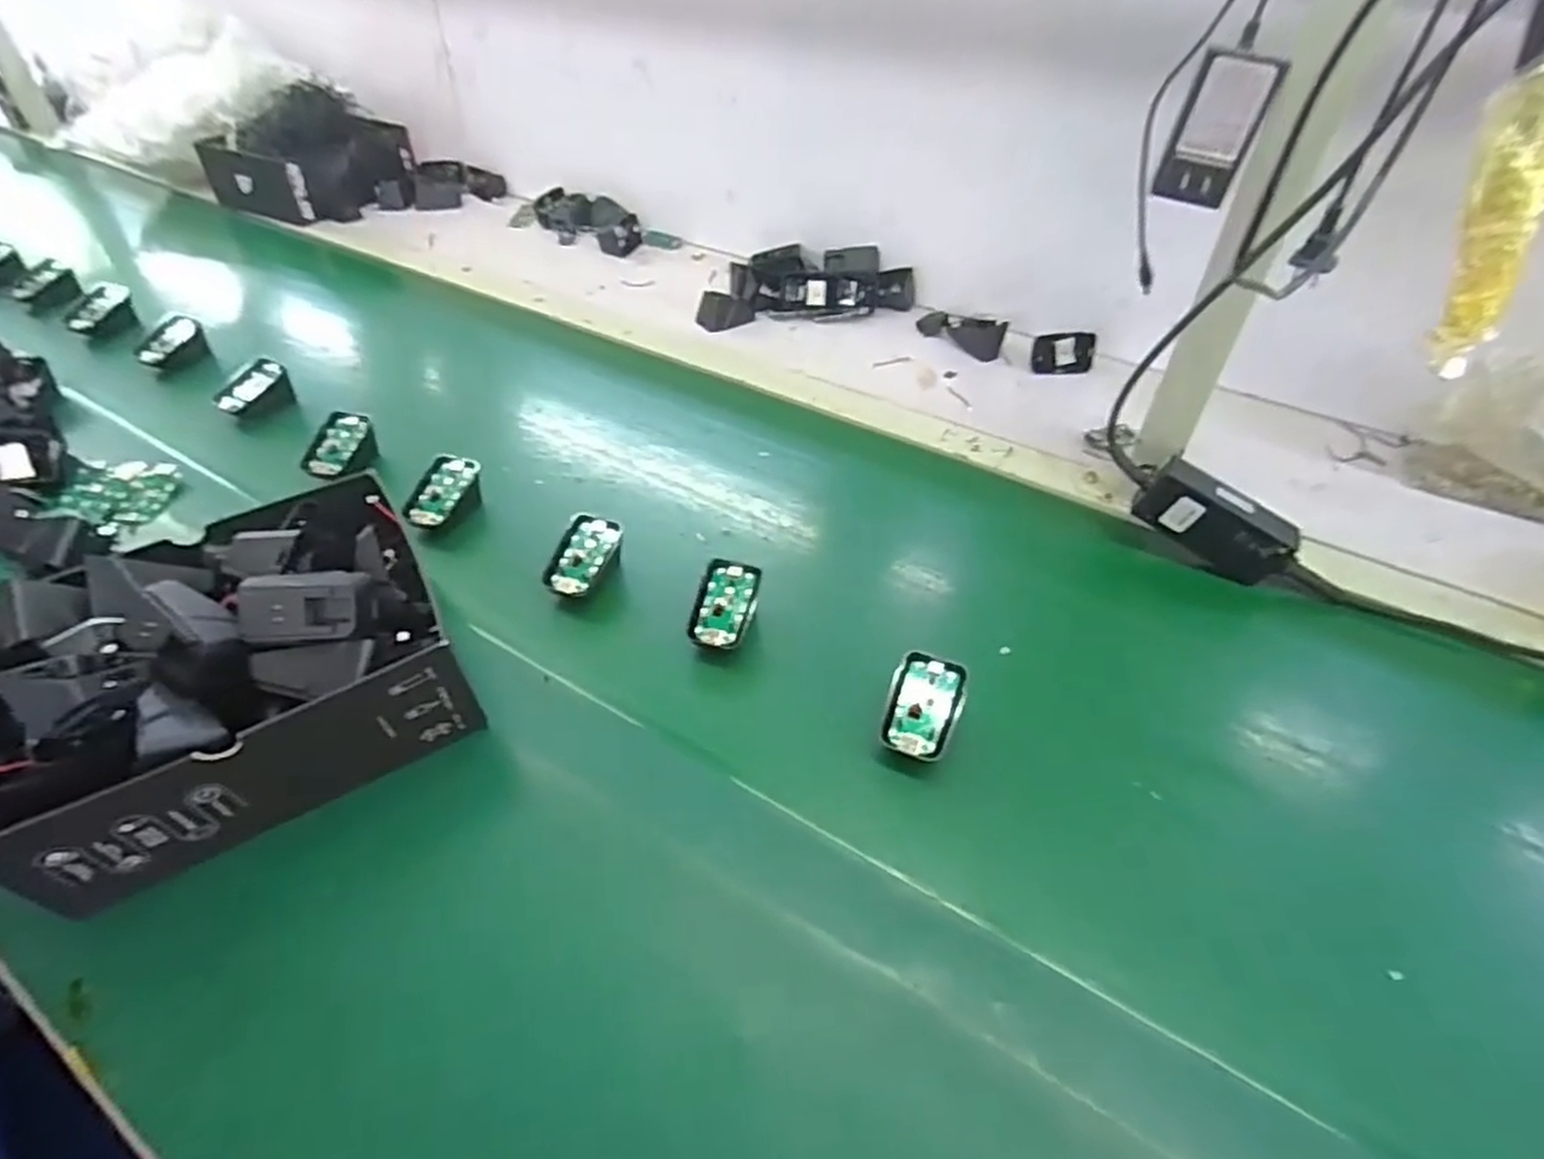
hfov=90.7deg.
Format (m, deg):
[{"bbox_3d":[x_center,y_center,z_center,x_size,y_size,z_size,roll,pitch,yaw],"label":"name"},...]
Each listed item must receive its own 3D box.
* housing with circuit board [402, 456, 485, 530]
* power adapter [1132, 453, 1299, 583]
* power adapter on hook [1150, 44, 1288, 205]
[{"bbox_3d":[-0.280,-0.068,0.652,0.044,0.042,0.067,17,46,15],"label":"housing with circuit board"},{"bbox_3d":[0.349,-0.045,0.602,0.116,0.055,0.030,35,51,10],"label":"power adapter"},{"bbox_3d":[0.279,-0.280,0.478,0.047,0.081,0.028,19,47,17],"label":"power adapter on hook"}]

